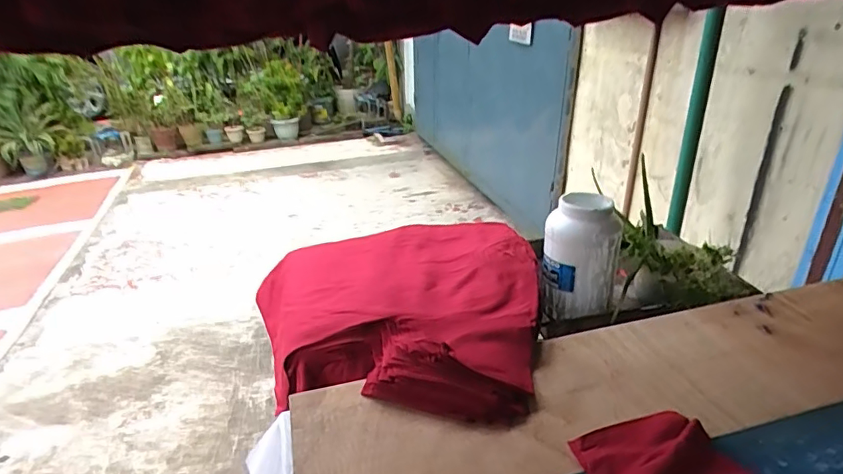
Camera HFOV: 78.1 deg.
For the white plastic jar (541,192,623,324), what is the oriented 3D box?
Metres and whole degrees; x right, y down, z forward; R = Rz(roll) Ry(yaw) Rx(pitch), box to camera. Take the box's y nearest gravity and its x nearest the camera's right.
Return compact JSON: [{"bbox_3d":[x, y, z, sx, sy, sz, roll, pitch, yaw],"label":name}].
[{"bbox_3d":[0.335,0.041,1.096,0.155,0.229,0.146,7,26,16],"label":"white plastic jar"}]

